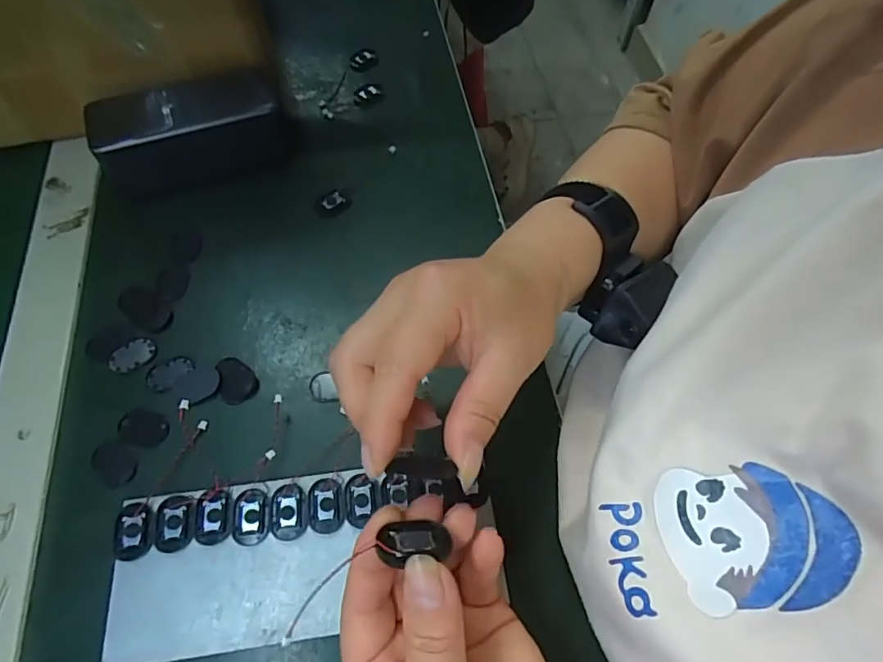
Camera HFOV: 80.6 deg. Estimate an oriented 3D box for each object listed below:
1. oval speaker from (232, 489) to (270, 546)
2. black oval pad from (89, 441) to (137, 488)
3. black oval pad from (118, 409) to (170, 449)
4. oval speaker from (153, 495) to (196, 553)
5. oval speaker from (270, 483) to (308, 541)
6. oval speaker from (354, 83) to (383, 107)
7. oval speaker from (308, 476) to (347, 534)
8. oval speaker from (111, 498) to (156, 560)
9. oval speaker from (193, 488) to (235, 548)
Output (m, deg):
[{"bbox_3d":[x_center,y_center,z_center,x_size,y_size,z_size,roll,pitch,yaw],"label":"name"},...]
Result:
[{"bbox_3d":[-0.102,0.099,0.279,0.019,0.004,0.028,-3,62,-5],"label":"oval speaker"},{"bbox_3d":[-0.187,0.075,0.296,0.020,0.004,0.030,-40,71,-22],"label":"black oval pad"},{"bbox_3d":[-0.176,0.057,0.306,0.030,0.004,0.020,17,62,6],"label":"black oval pad"},{"bbox_3d":[-0.142,0.102,0.275,0.021,0.004,0.027,-4,62,-6],"label":"oval speaker"},{"bbox_3d":[-0.082,0.097,0.281,0.019,0.004,0.029,-5,62,-6],"label":"oval speaker"},{"bbox_3d":[-0.063,-0.205,0.451,0.019,0.005,0.031,35,65,15],"label":"oval speaker"},{"bbox_3d":[-0.062,0.094,0.283,0.020,0.004,0.029,-7,62,-7],"label":"oval speaker"},{"bbox_3d":[-0.162,0.104,0.275,0.020,0.005,0.031,-4,62,-5],"label":"oval speaker"},{"bbox_3d":[-0.122,0.099,0.278,0.020,0.004,0.027,0,61,-4],"label":"oval speaker"}]

